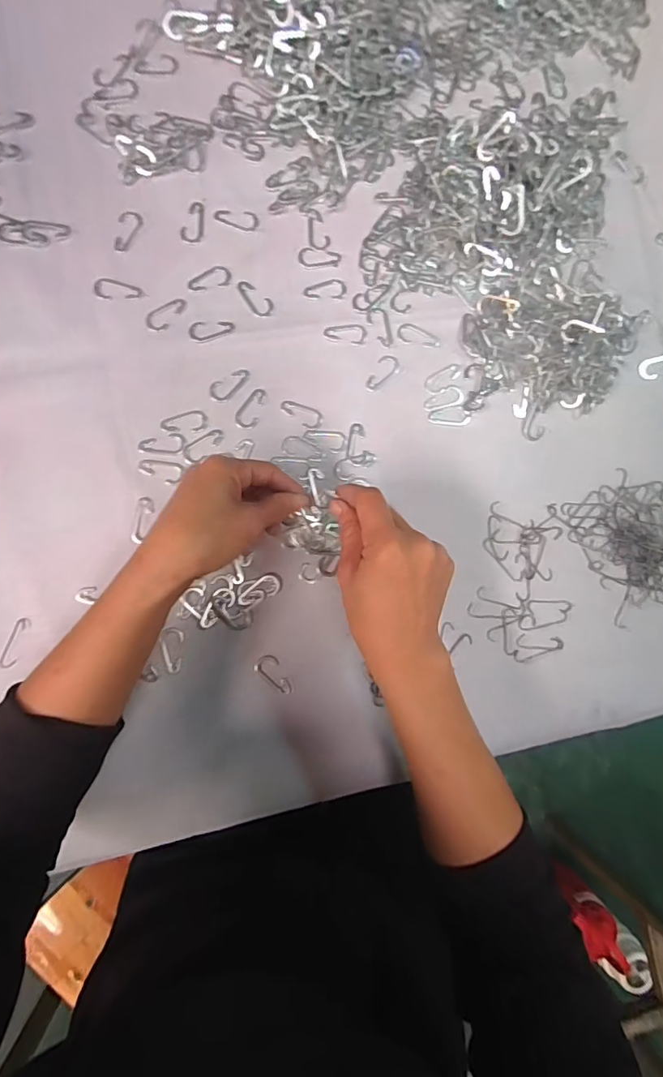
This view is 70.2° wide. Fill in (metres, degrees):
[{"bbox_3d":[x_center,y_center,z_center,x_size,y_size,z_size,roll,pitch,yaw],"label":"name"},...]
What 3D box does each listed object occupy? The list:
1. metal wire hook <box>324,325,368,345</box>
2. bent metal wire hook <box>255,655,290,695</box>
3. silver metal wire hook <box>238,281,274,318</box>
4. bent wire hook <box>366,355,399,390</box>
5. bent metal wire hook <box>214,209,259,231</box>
[{"bbox_3d":[0.013,-0.179,0.409,0.037,0.004,0.017,6,87,-6],"label":"metal wire hook"},{"bbox_3d":[-0.045,0.111,0.386,0.035,0.004,0.018,40,84,-3],"label":"bent metal wire hook"},{"bbox_3d":[-0.066,-0.204,0.402,0.037,0.004,0.018,38,84,-3],"label":"silver metal wire hook"},{"bbox_3d":[0.045,-0.145,0.411,0.017,0.004,0.037,37,84,-3],"label":"bent wire hook"},{"bbox_3d":[-0.081,-0.274,0.405,0.037,0.004,0.016,8,86,-6],"label":"bent metal wire hook"}]

